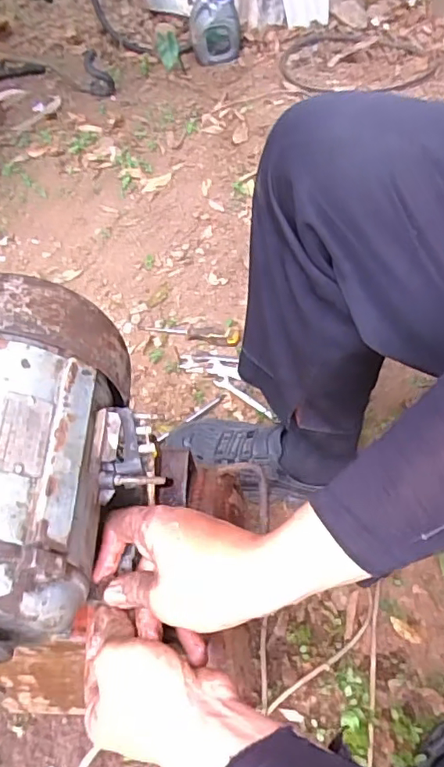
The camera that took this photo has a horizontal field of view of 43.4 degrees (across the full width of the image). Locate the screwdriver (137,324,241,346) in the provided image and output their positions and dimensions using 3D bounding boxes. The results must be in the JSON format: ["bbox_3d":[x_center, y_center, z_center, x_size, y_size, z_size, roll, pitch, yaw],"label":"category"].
[{"bbox_3d":[-0.063,-0.094,1.035,0.194,0.023,0.032,7,58,11],"label":"screwdriver"}]

